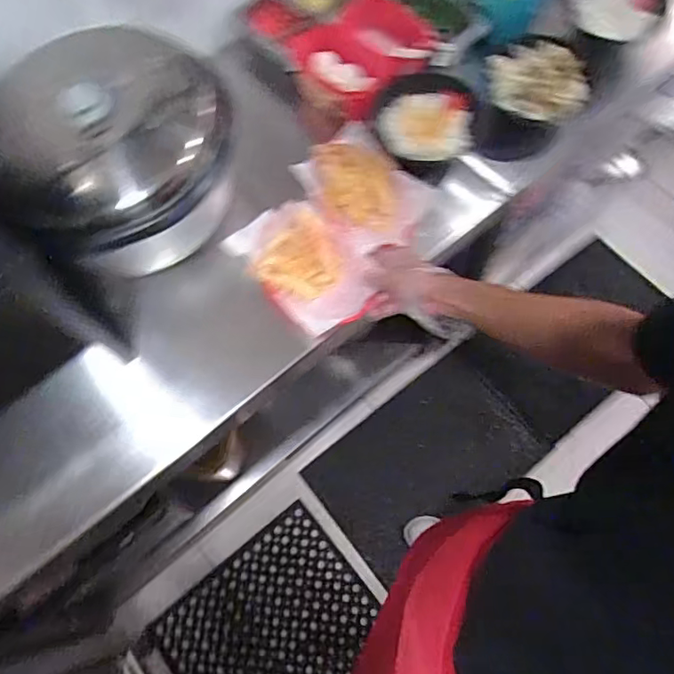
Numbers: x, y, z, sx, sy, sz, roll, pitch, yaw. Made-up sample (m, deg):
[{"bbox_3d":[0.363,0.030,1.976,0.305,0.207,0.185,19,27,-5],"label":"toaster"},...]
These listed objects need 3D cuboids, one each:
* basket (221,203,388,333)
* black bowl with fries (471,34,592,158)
[{"bbox_3d":[-0.039,-0.115,0.832,0.166,0.047,0.215,-38,71,-12],"label":"basket"},{"bbox_3d":[0.322,-0.393,0.910,0.167,0.060,0.212,12,69,8],"label":"black bowl with fries"}]

